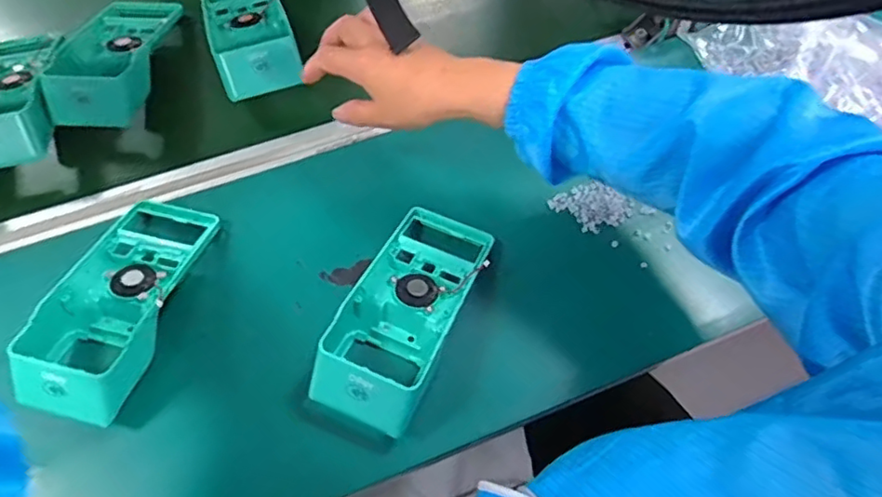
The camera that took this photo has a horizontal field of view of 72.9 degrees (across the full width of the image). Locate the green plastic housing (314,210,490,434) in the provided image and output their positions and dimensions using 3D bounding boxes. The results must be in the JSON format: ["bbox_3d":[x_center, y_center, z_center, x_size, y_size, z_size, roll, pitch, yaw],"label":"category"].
[{"bbox_3d":[-0.028,0.044,0.478,0.091,0.053,0.192,23,64,12],"label":"green plastic housing"}]

